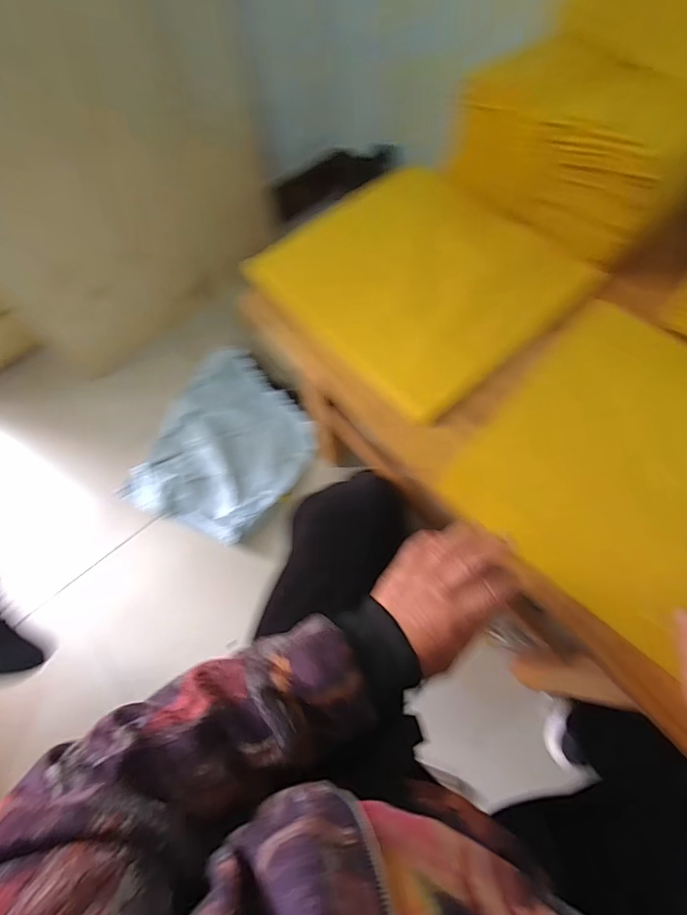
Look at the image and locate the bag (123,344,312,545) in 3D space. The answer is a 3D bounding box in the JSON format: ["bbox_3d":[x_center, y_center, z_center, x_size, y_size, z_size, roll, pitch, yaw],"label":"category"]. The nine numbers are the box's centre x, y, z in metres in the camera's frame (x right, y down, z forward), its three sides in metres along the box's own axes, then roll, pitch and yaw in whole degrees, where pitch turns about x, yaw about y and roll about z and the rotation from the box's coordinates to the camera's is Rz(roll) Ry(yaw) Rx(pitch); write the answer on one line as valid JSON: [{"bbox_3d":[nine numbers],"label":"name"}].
[{"bbox_3d":[-0.257,-0.021,0.966,0.335,0.046,0.383,30,72,14],"label":"bag"}]

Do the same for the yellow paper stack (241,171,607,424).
[{"bbox_3d":[0.089,-0.226,0.541,0.292,0.018,0.315,-39,71,-13],"label":"yellow paper stack"}]

